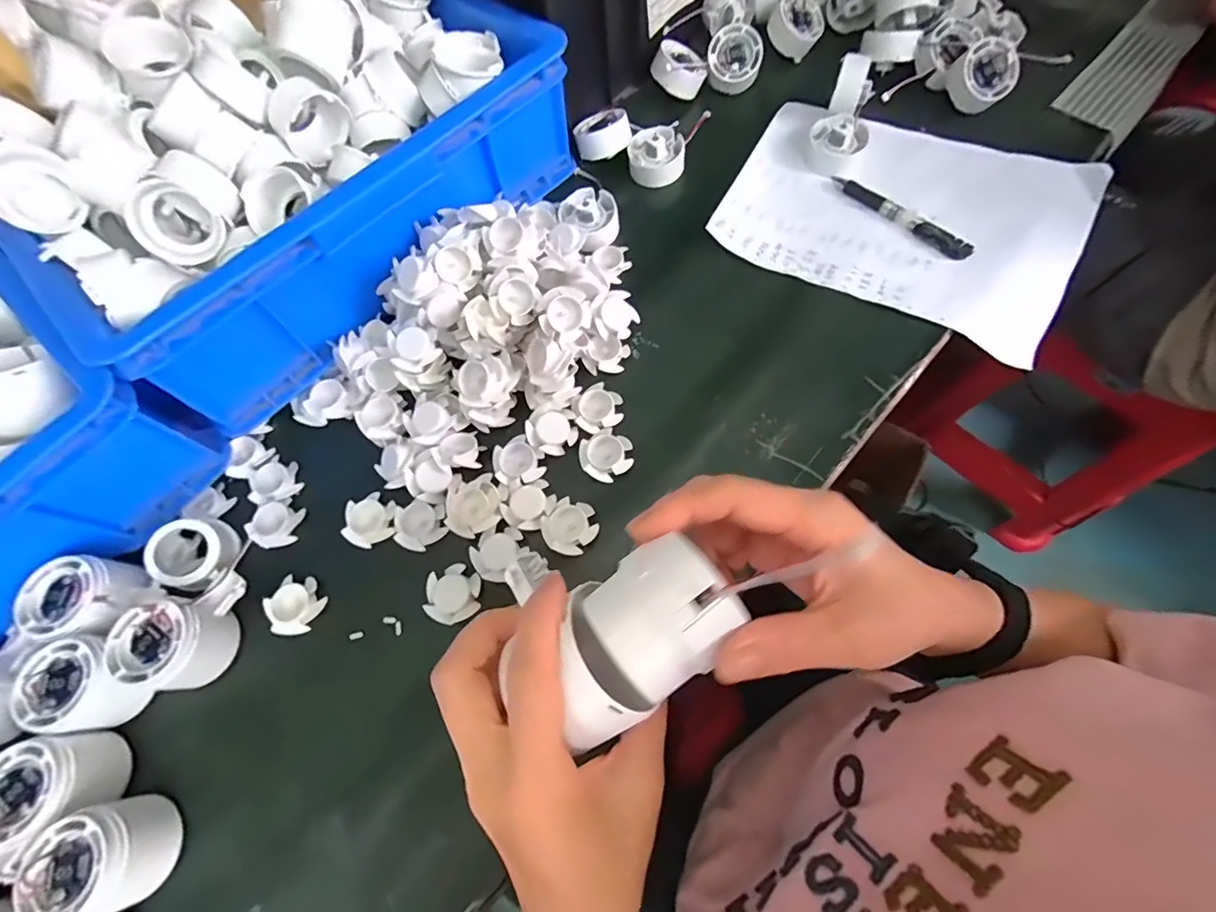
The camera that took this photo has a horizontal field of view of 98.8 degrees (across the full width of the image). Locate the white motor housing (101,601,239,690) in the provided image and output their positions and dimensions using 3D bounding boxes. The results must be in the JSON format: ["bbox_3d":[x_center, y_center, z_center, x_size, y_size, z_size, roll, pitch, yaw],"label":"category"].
[{"bbox_3d":[-0.301,0.132,0.362,0.060,0.047,0.055,0,70,0],"label":"white motor housing"}]

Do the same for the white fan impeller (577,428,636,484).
[{"bbox_3d":[-0.001,0.000,0.407,0.040,0.011,0.038,-2,68,4],"label":"white fan impeller"}]

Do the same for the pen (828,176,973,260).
[{"bbox_3d":[0.260,-0.217,0.466,0.015,0.018,0.136,-42,71,-11],"label":"pen"}]

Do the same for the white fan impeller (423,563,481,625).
[{"bbox_3d":[-0.112,0.101,0.383,0.038,0.014,0.041,-2,68,4],"label":"white fan impeller"}]

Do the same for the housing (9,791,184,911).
[{"bbox_3d":[-0.305,0.244,0.314,0.061,0.046,0.058,-2,68,4],"label":"housing"}]

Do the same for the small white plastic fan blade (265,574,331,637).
[{"bbox_3d":[-0.232,0.110,0.386,0.038,0.009,0.039,-2,68,4],"label":"small white plastic fan blade"}]

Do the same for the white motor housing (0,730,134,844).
[{"bbox_3d":[-0.354,0.210,0.332,0.063,0.041,0.056,-19,68,-3],"label":"white motor housing"}]

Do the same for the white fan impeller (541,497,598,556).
[{"bbox_3d":[-0.028,0.052,0.387,0.040,0.008,0.038,-2,68,4],"label":"white fan impeller"}]

